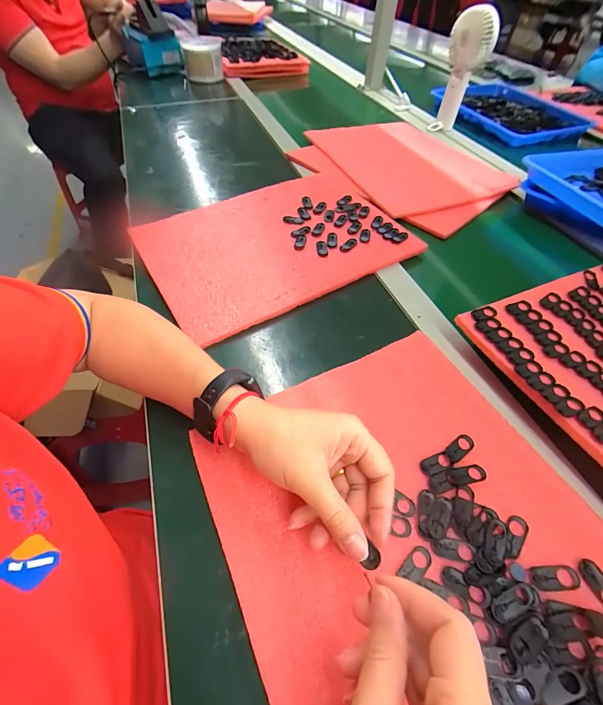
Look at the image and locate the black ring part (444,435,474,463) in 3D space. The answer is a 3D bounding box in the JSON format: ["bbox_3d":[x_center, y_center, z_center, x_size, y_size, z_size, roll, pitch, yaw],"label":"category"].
[{"bbox_3d":[0.136,0.081,0.282,0.030,0.004,0.013,-28,58,-22],"label":"black ring part"}]

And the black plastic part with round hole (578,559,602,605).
[{"bbox_3d":[0.205,0.159,0.225,0.014,0.004,0.031,-14,54,-13],"label":"black plastic part with round hole"}]

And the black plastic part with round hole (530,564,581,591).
[{"bbox_3d":[0.176,0.156,0.229,0.032,0.004,0.014,-1,52,-3],"label":"black plastic part with round hole"}]

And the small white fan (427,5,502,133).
[{"bbox_3d":[0.332,-0.578,0.688,0.081,0.190,0.051,13,52,8],"label":"small white fan"}]

